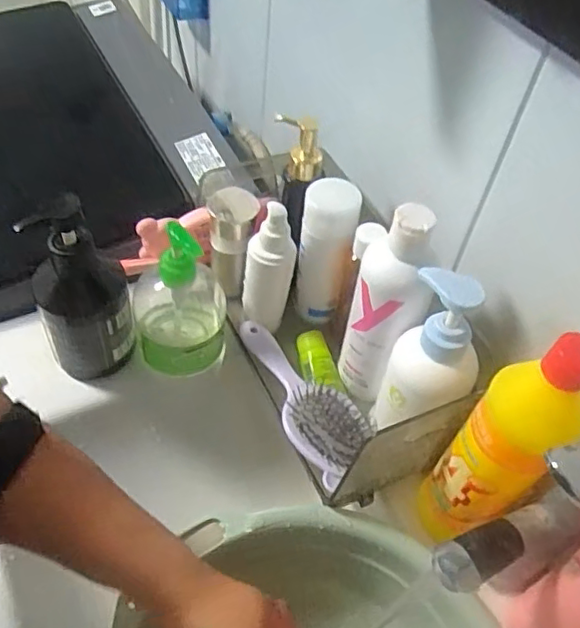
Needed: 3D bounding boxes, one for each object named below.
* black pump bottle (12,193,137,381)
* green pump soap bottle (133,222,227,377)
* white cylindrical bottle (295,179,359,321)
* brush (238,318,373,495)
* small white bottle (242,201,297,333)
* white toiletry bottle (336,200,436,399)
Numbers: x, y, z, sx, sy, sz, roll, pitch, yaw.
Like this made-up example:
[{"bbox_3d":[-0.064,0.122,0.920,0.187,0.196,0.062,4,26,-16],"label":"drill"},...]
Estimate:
[{"bbox_3d":[-0.179,-0.020,0.523,0.078,0.162,0.065,-11,52,-15],"label":"black pump bottle"},{"bbox_3d":[-0.101,-0.025,0.552,0.083,0.152,0.100,-1,50,-7],"label":"green pump soap bottle"},{"bbox_3d":[0.031,-0.057,0.576,0.048,0.147,0.040,12,50,4],"label":"white cylindrical bottle"},{"bbox_3d":[0.008,0.067,0.541,0.068,0.030,0.171,-28,58,-26],"label":"brush"},{"bbox_3d":[-0.020,-0.046,0.554,0.041,0.126,0.038,3,50,-4],"label":"small white bottle"},{"bbox_3d":[0.078,-0.002,0.504,0.049,0.195,0.061,-15,53,-18],"label":"white toiletry bottle"}]

